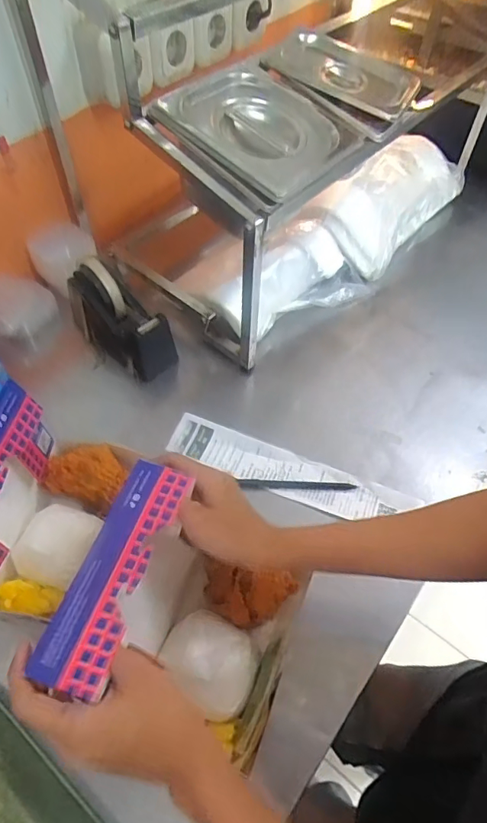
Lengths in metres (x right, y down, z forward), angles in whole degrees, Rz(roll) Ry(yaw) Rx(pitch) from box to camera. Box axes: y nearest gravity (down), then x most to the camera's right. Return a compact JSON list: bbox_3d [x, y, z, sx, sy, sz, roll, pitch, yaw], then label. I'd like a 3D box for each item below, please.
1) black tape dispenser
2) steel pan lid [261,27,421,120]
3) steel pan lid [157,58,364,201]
[{"bbox_3d":[-0.162,-0.120,0.646,0.146,0.112,0.069,39,63,23],"label":"black tape dispenser"},{"bbox_3d":[0.123,-0.414,0.596,0.172,0.024,0.109,24,64,3],"label":"steel pan lid"},{"bbox_3d":[0.020,-0.306,0.531,0.170,0.018,0.167,43,63,6],"label":"steel pan lid"}]

